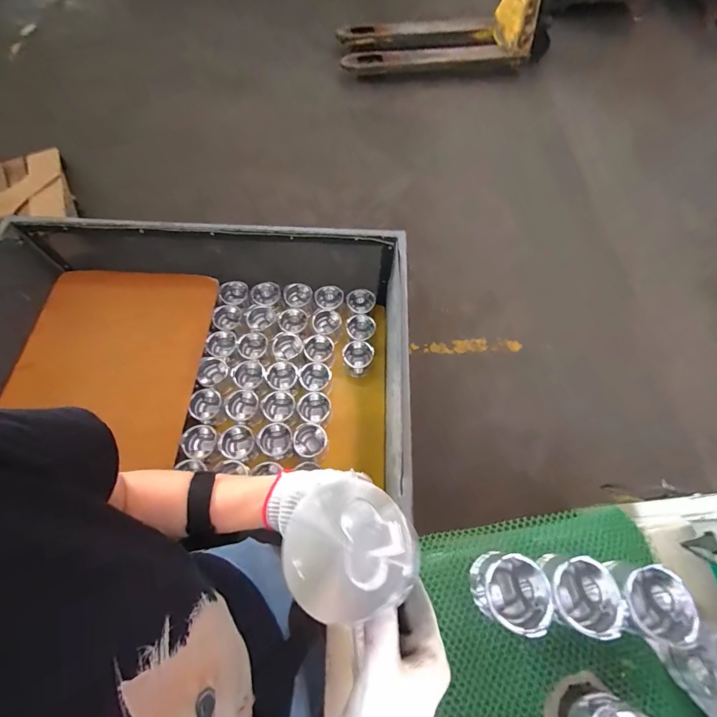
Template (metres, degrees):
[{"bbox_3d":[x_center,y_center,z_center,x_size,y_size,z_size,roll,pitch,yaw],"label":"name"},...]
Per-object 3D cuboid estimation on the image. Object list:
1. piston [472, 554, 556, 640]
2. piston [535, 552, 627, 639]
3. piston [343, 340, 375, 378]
[{"bbox_3d":[0.215,0.330,0.511,0.085,0.085,0.088,1,65,-1],"label":"piston"},{"bbox_3d":[0.308,0.333,0.510,0.086,0.084,0.091,1,65,-1],"label":"piston"},{"bbox_3d":[0.000,0.000,1.090,0.093,0.082,0.090,-18,67,-9],"label":"piston"}]

